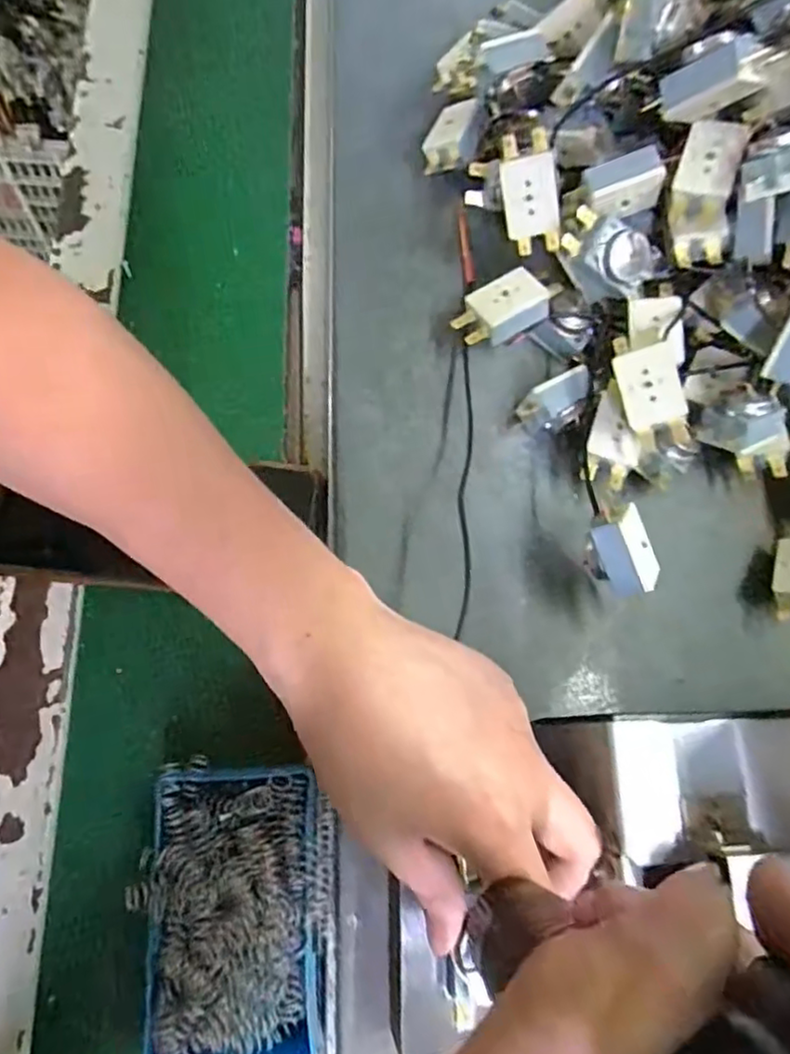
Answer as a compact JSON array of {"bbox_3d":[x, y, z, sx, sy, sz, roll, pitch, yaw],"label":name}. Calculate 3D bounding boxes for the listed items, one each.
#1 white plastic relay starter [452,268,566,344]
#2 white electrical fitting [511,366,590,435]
[{"bbox_3d":[0.062,-0.121,0.361,0.059,0.028,0.031,-24,78,-15],"label":"white plastic relay starter"},{"bbox_3d":[0.090,-0.067,0.355,0.043,0.025,0.025,-26,78,-15],"label":"white electrical fitting"}]

